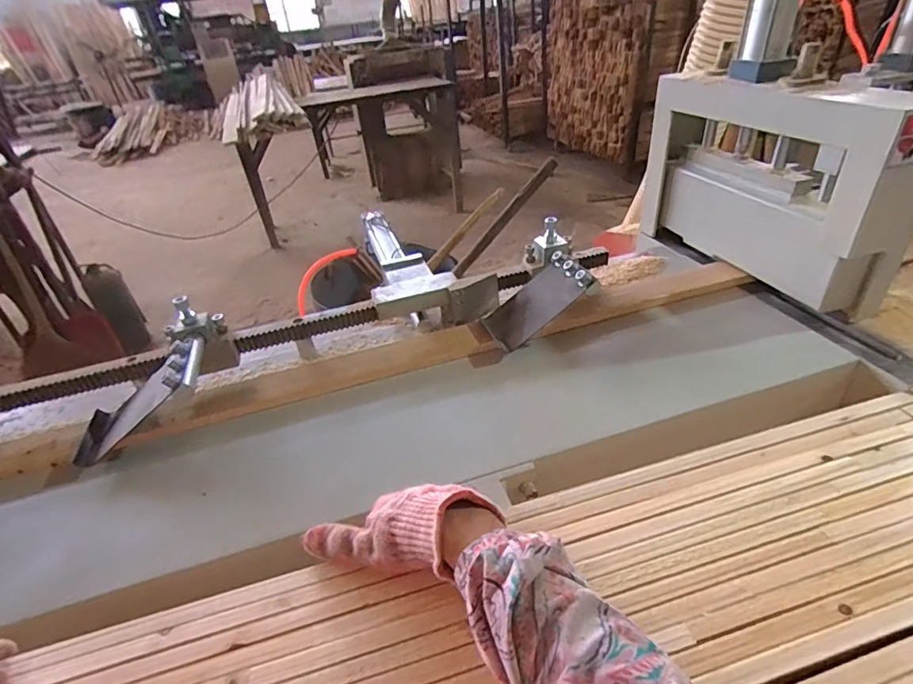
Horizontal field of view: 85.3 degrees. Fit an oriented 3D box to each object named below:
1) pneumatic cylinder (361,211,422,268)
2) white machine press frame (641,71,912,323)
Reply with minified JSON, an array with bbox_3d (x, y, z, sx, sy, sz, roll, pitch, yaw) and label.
[{"bbox_3d":[-0.128,-0.172,0.927,0.060,0.076,0.309,-16,36,-13],"label":"pneumatic cylinder"},{"bbox_3d":[0.430,-0.224,0.724,0.086,0.271,0.394,-18,36,-16],"label":"white machine press frame"}]

